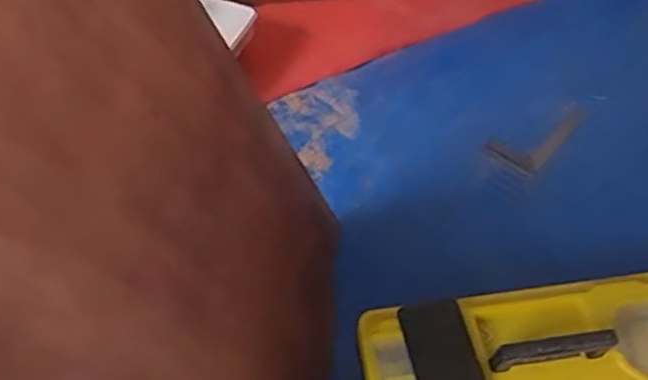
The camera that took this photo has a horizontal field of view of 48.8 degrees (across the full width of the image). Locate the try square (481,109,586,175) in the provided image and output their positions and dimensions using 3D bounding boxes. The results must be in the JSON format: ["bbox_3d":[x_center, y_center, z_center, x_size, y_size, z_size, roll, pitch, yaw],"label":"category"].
[{"bbox_3d":[0.362,-0.101,1.208,0.168,0.023,0.105,-37,60,-26],"label":"try square"}]

